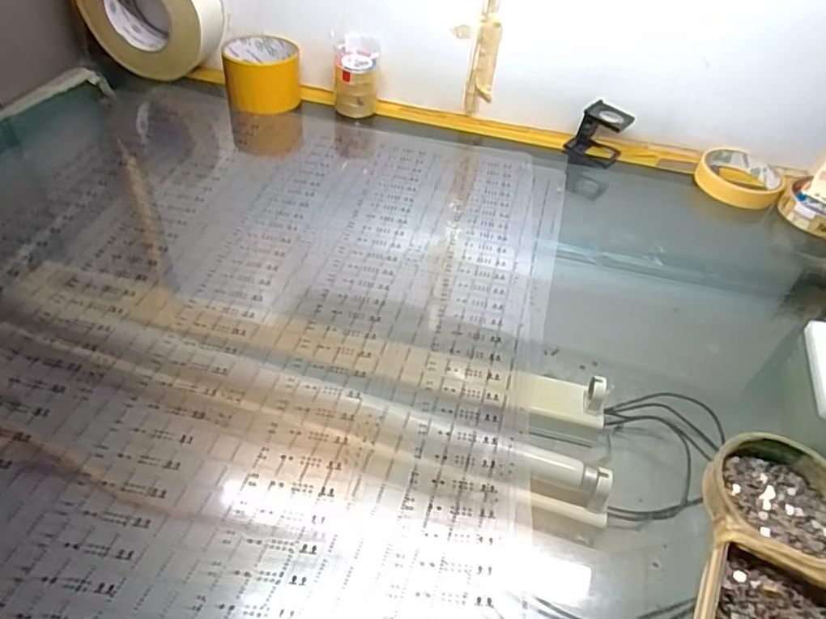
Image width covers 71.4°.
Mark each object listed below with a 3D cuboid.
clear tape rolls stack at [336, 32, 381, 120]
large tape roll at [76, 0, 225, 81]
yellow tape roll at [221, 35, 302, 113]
[{"bbox_3d":[-0.062,-0.263,0.654,0.047,0.074,0.051,2,45,-4],"label":"clear tape rolls stack"},{"bbox_3d":[-0.292,-0.337,0.643,0.143,0.133,0.066,11,45,4],"label":"large tape roll"},{"bbox_3d":[-0.163,-0.259,0.632,0.076,0.052,0.078,3,45,-3],"label":"yellow tape roll"}]

